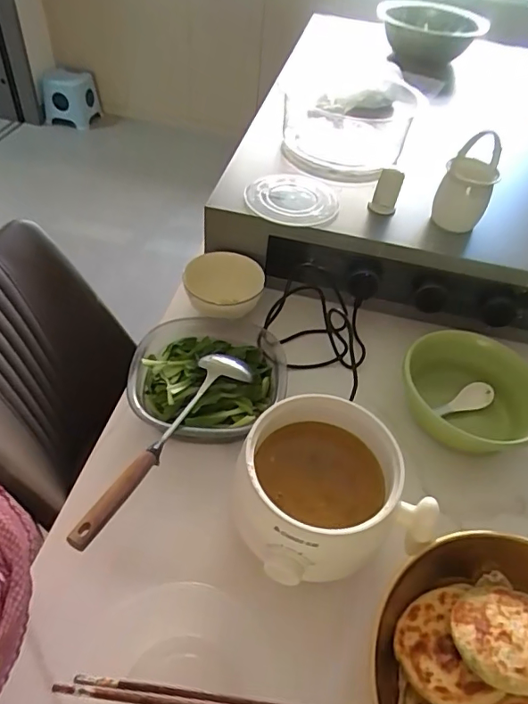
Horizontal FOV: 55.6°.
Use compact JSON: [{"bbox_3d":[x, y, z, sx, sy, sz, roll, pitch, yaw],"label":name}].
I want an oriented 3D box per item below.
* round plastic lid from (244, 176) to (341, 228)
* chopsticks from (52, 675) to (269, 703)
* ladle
[{"bbox_3d":[0.048,-0.260,0.854,0.155,0.022,0.151,3,47,-3],"label":"round plastic lid"},{"bbox_3d":[-0.053,0.293,0.418,0.237,0.008,0.014,7,47,1],"label":"chopsticks"},{"bbox_3d":[-0.126,0.104,0.624,0.080,0.057,0.318,28,50,19],"label":"ladle"}]

